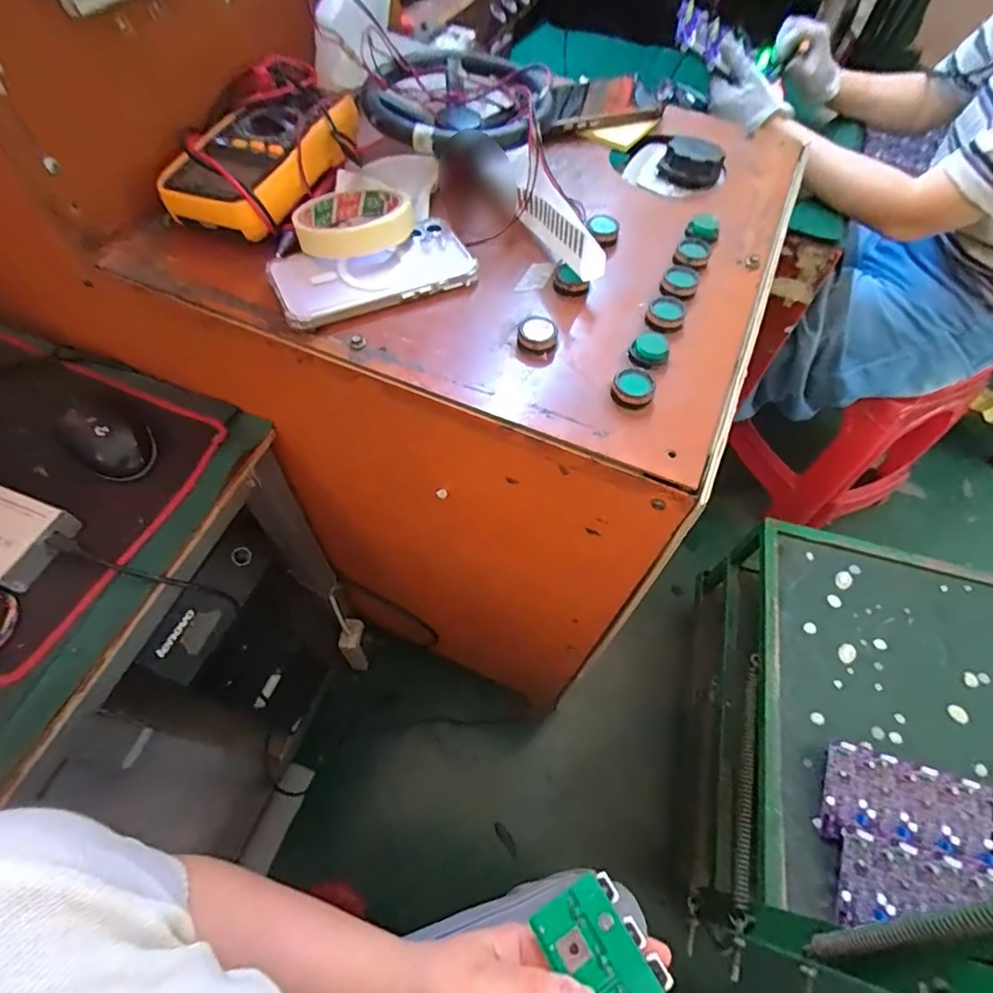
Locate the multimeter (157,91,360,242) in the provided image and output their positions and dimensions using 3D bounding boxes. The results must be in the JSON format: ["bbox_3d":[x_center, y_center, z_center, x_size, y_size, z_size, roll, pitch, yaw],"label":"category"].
[{"bbox_3d":[-0.196,-0.294,0.460,0.100,0.042,0.180,23,61,10],"label":"multimeter"}]

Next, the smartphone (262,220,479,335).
[{"bbox_3d":[-0.095,-0.178,0.422,0.153,0.012,0.067,-22,63,-15],"label":"smartphone"}]

